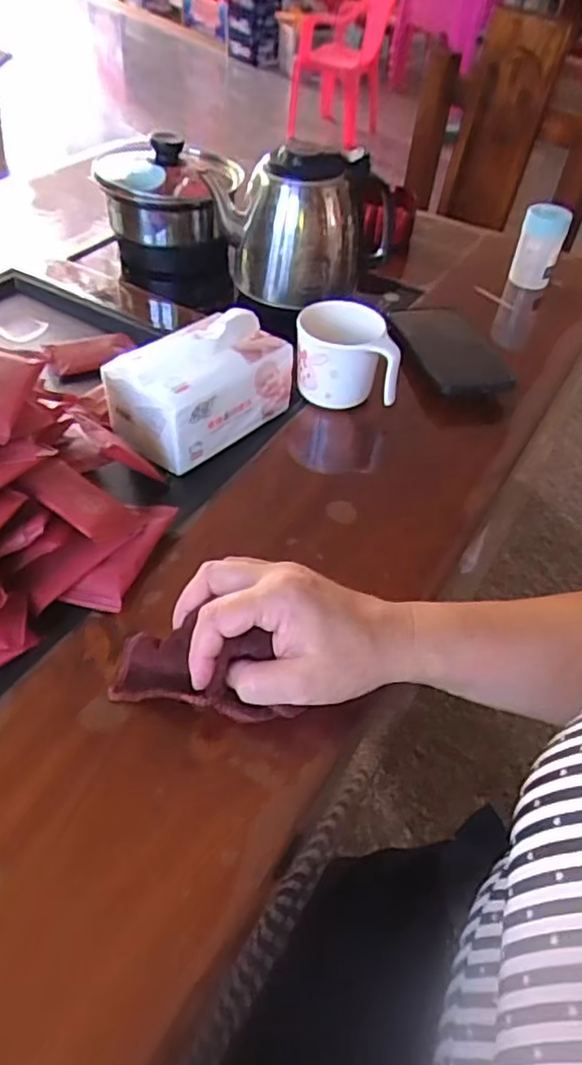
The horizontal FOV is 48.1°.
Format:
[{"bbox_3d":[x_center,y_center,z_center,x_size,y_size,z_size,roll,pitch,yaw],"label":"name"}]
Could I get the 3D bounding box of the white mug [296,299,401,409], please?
[{"bbox_3d":[0.050,-0.155,0.587,0.090,0.079,0.068,8,47,1],"label":"white mug"}]

